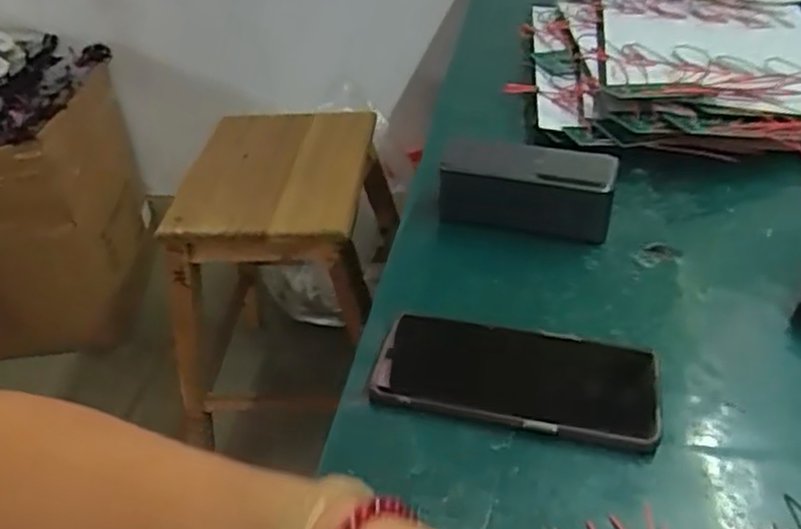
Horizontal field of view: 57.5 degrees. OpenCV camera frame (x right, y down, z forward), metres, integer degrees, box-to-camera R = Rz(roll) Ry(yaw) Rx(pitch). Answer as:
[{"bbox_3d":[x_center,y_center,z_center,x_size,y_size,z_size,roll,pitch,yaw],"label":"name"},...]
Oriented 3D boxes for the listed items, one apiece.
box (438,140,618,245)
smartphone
[{"bbox_3d":[0.098,-0.057,0.569,0.131,0.059,0.050,9,39,19],"label":"box"},{"bbox_3d":[0.069,0.067,0.438,0.162,0.015,0.078,8,39,15],"label":"smartphone"}]

